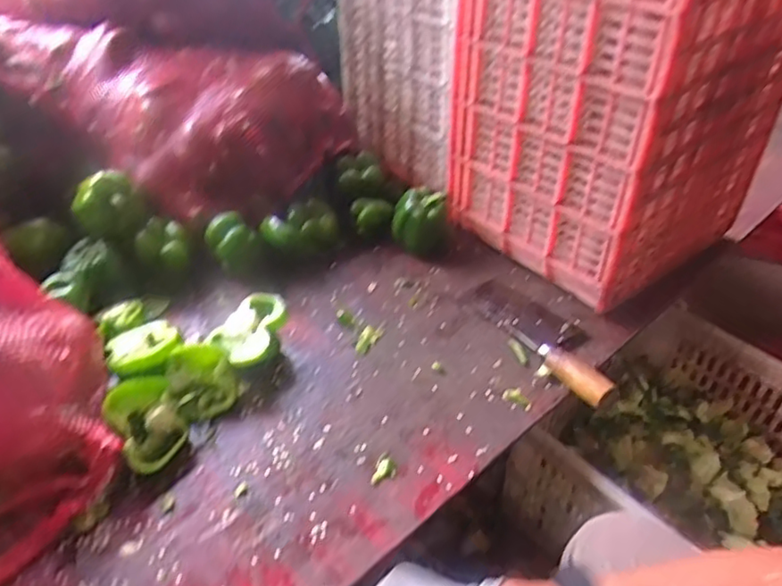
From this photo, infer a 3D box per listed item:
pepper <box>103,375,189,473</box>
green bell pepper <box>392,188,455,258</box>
[{"bbox_3d":[-0.233,0.129,0.601,0.061,0.068,0.065,1,39,-1],"label":"pepper"},{"bbox_3d":[0.043,-0.101,0.877,0.077,0.076,0.070,-5,40,-9],"label":"green bell pepper"}]

